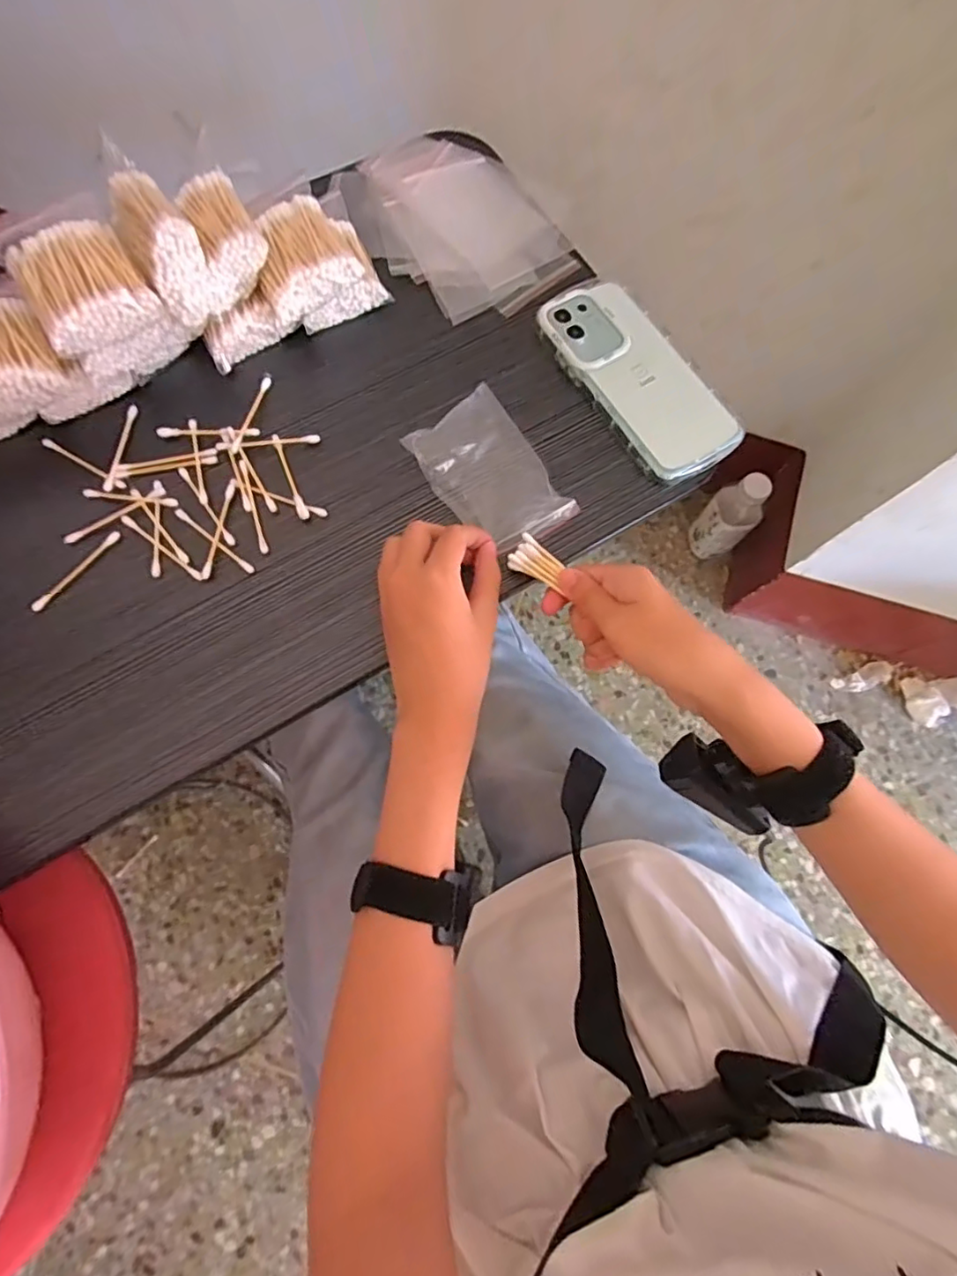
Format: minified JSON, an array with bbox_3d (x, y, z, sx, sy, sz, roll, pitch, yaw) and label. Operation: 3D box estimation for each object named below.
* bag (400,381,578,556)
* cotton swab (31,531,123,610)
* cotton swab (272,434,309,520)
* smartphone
[{"bbox_3d":[0.008,-0.112,0.400,0.072,0.006,0.113,-34,78,-6],"label":"bag"},{"bbox_3d":[-0.262,-0.044,0.384,0.008,0.006,0.069,38,76,9],"label":"cotton swab"},{"bbox_3d":[-0.130,-0.112,0.405,0.007,0.004,0.070,-21,76,-8],"label":"cotton swab"},{"bbox_3d":[0.115,-0.192,0.426,0.076,0.006,0.168,-32,77,-10],"label":"smartphone"}]

